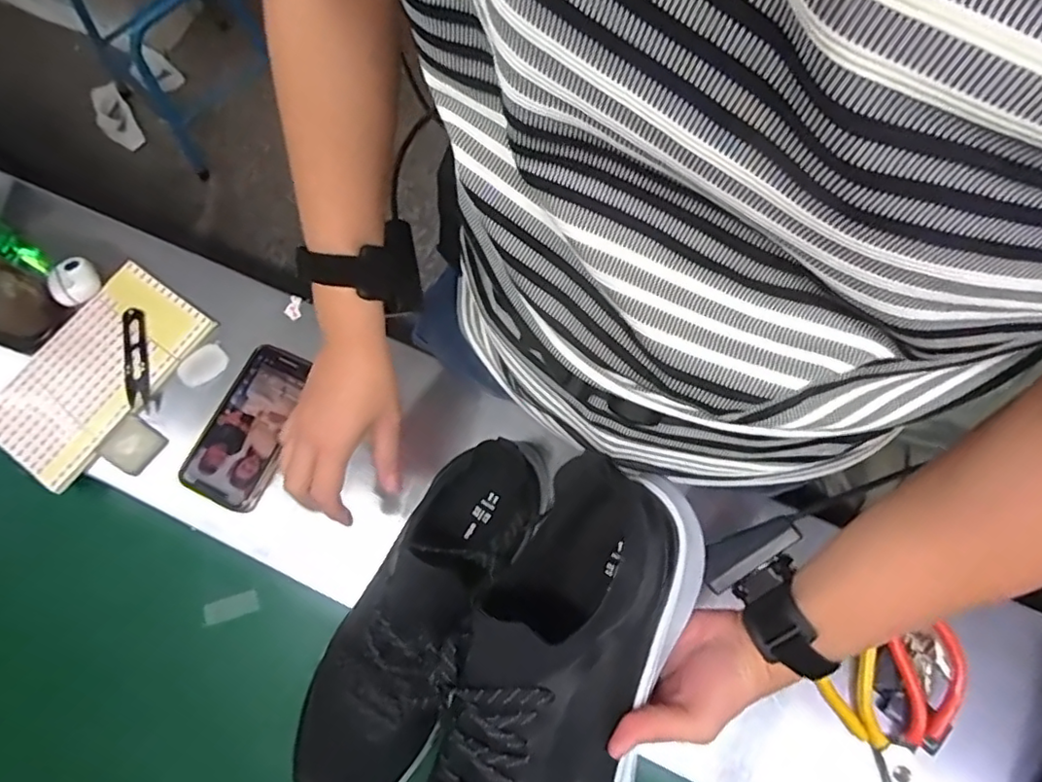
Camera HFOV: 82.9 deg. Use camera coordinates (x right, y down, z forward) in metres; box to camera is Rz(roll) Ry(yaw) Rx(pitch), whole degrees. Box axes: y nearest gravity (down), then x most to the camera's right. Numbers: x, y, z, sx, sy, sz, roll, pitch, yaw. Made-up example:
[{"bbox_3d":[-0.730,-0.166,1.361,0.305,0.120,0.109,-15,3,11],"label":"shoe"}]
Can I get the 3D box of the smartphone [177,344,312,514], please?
[{"bbox_3d":[-0.254,0.032,0.557,0.076,0.016,0.149,23,75,8],"label":"smartphone"}]

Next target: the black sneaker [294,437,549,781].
[{"bbox_3d":[-0.080,0.172,0.438,0.095,0.091,0.292,30,76,10],"label":"black sneaker"}]

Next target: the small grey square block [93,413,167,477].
[{"bbox_3d":[-0.372,0.053,0.564,0.044,0.014,0.047,34,76,11],"label":"small grey square block"}]

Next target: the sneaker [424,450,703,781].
[{"bbox_3d":[0.017,0.191,0.342,0.121,0.090,0.288,20,78,8],"label":"sneaker"}]

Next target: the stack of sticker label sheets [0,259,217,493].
[{"bbox_3d":[-0.418,-0.022,0.580,0.120,0.013,0.206,34,76,11],"label":"stack of sticker label sheets"}]

